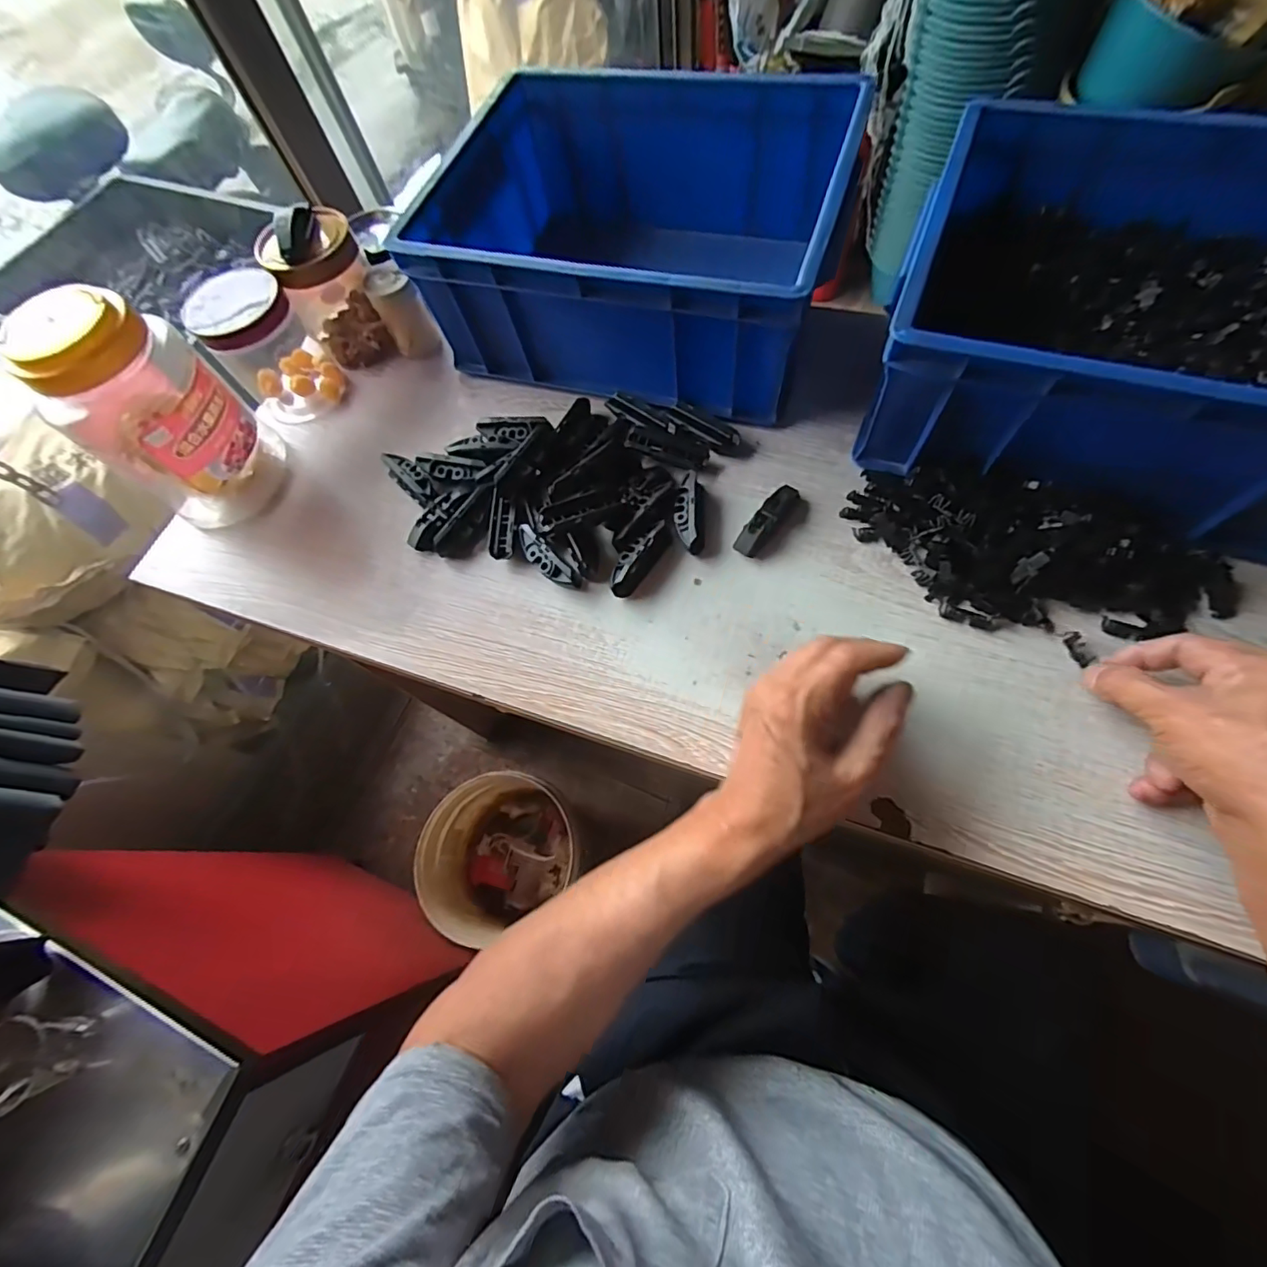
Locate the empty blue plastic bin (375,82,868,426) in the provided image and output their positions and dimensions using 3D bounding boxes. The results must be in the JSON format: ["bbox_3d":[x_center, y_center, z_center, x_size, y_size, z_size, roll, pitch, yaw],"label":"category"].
[{"bbox_3d":[0.005,-0.352,0.492,0.338,0.159,0.261,15,70,13],"label":"empty blue plastic bin"}]

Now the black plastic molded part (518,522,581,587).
[{"bbox_3d":[-0.070,-0.059,0.432,0.018,0.022,0.066,-43,70,-11],"label":"black plastic molded part"}]

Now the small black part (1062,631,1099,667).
[{"bbox_3d":[0.300,0.010,0.359,0.010,0.008,0.024,-15,72,-4],"label":"small black part"}]

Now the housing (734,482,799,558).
[{"bbox_3d":[0.108,-0.092,0.426,0.017,0.019,0.071,36,76,19],"label":"housing"}]

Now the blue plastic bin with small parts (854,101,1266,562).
[{"bbox_3d":[0.372,-0.216,0.385,0.336,0.129,0.270,22,72,16],"label":"blue plastic bin with small parts"}]

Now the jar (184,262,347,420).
[{"bbox_3d":[-0.345,-0.271,0.512,0.083,0.120,0.079,-2,68,6],"label":"jar"}]

